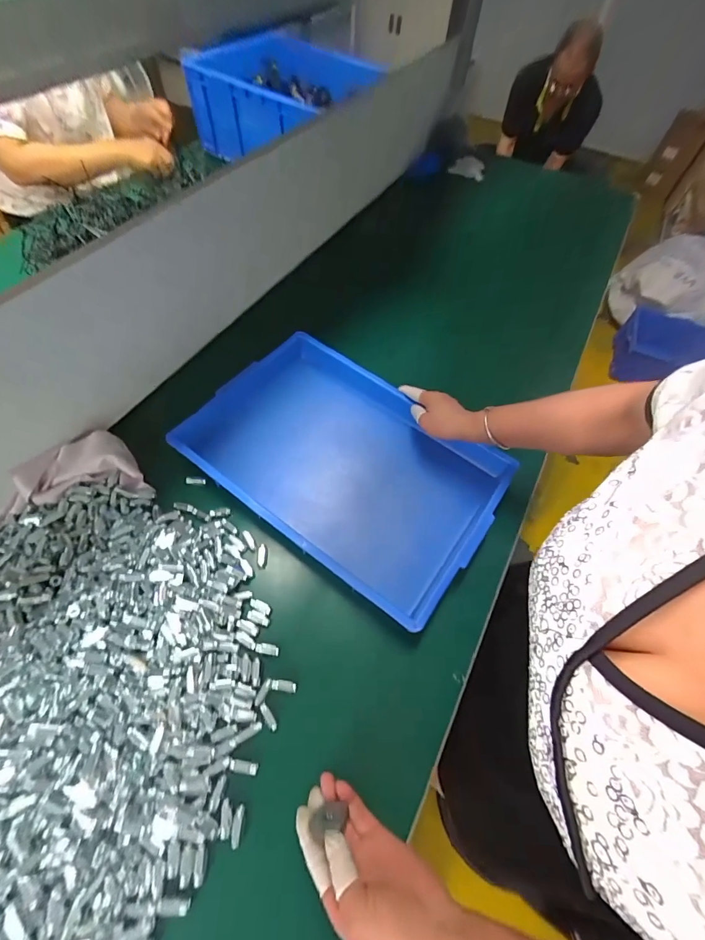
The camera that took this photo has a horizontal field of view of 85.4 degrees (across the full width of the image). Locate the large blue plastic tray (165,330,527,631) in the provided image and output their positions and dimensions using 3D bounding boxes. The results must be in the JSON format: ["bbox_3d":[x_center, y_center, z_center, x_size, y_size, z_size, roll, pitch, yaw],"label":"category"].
[{"bbox_3d":[-0.006,-0.019,0.565,0.420,0.052,0.291,33,63,15],"label":"large blue plastic tray"}]

